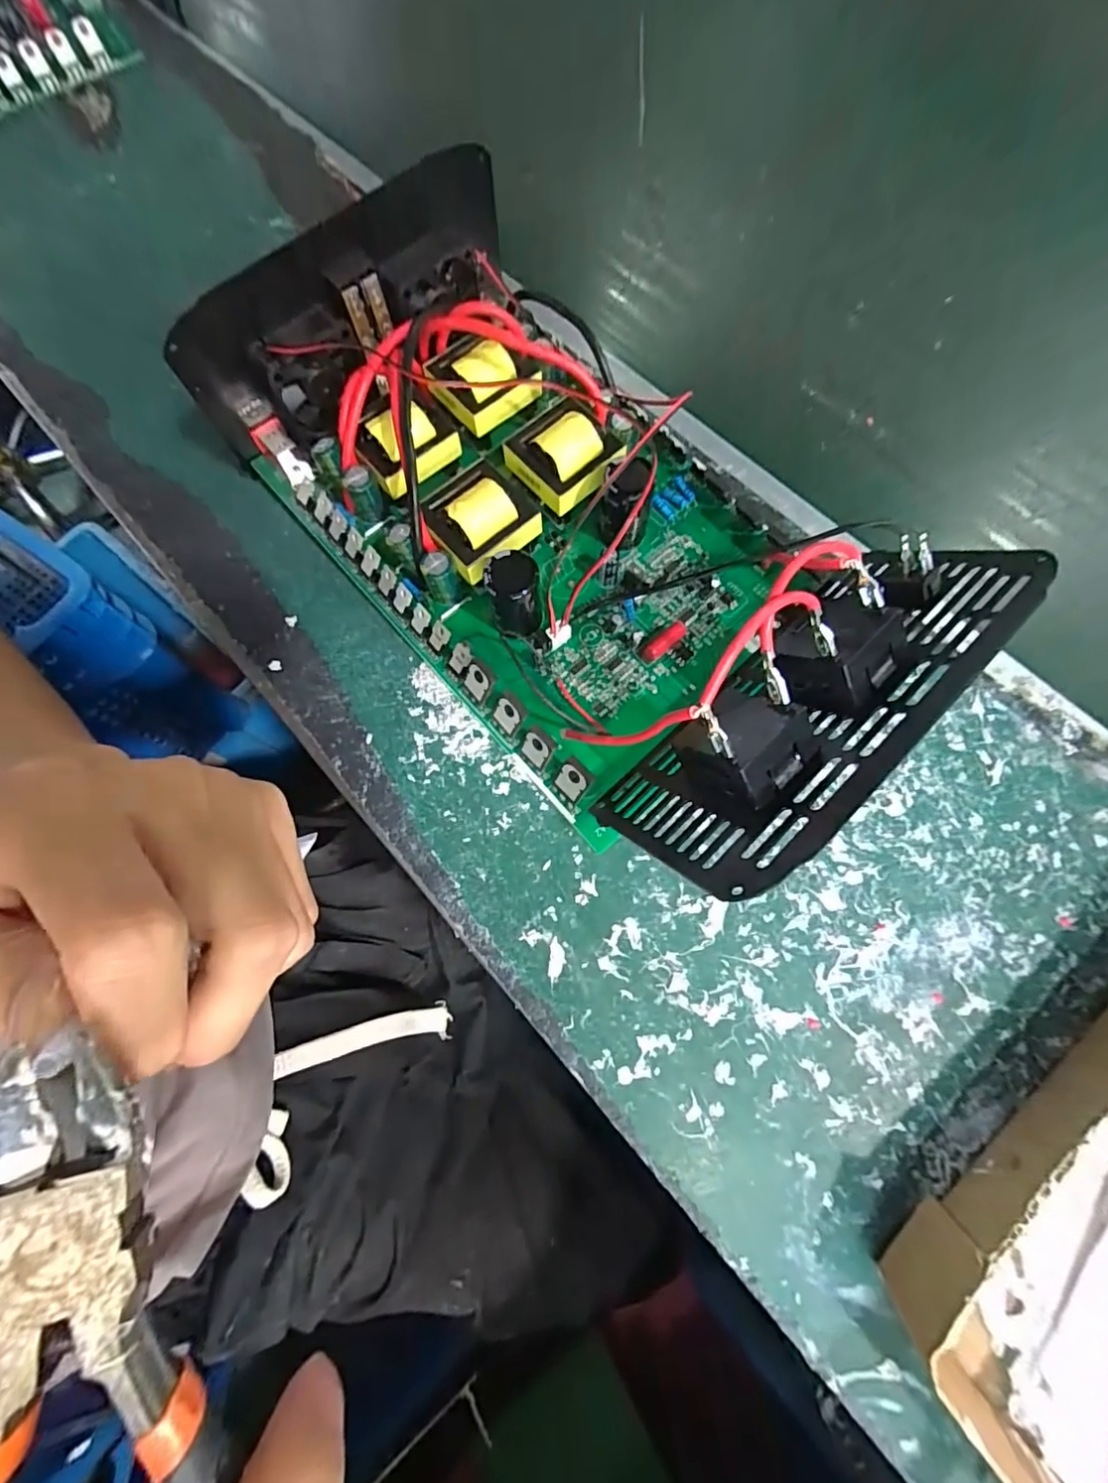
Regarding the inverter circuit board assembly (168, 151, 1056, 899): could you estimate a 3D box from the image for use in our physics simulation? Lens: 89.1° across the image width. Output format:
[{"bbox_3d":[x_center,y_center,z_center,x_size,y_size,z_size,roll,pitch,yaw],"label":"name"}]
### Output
[{"bbox_3d":[0.008,-0.111,0.263,0.197,0.086,0.341,-40,76,-9],"label":"inverter circuit board assembly"}]

